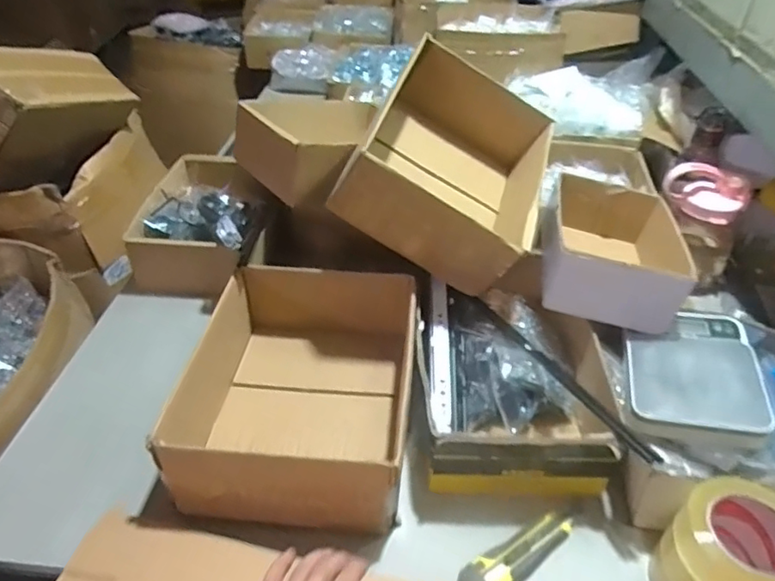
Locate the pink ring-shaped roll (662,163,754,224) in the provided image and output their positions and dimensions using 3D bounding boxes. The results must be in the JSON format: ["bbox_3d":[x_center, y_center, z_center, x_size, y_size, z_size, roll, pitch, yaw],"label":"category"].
[{"bbox_3d":[0.522,-0.166,0.910,0.085,0.066,0.118,-31,50,-33],"label":"pink ring-shaped roll"}]

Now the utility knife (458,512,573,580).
[{"bbox_3d":[0.142,0.281,0.601,0.145,0.015,0.042,-22,46,-26],"label":"utility knife"}]

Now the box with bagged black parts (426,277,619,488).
[{"bbox_3d":[0.160,0.107,0.743,0.213,0.098,0.305,2,40,0],"label":"box with bagged black parts"}]

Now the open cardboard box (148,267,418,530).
[{"bbox_3d":[-0.105,0.125,0.699,0.250,0.114,0.303,5,40,4],"label":"open cardboard box"}]

